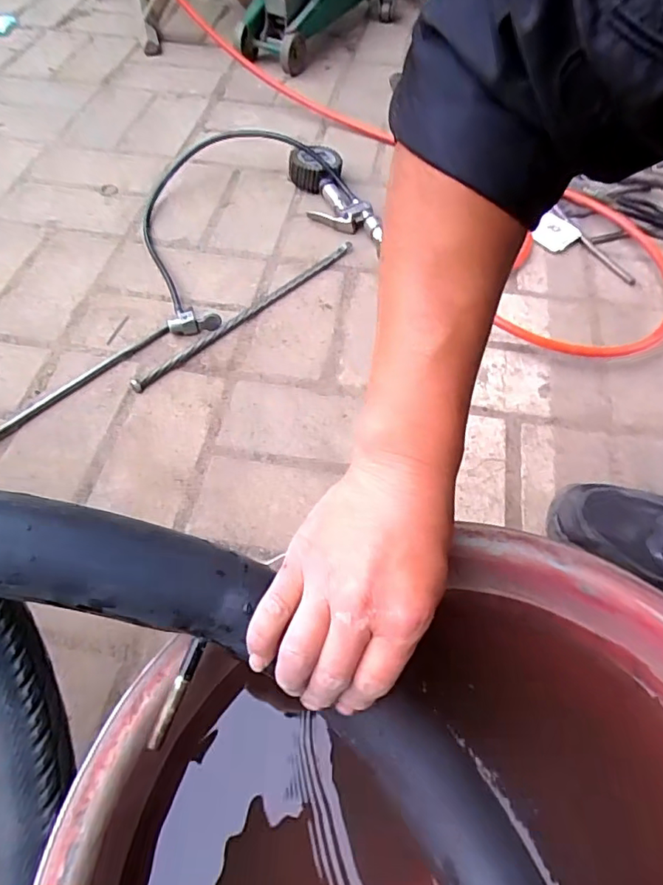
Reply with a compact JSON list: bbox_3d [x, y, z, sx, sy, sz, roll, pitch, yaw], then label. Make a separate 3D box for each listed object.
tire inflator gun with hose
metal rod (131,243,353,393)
[{"bbox_3d":[-0.101,-0.318,0.742,0.301,0.053,0.386,-14,57,-11],"label":"tire inflator gun with hose"},{"bbox_3d":[-0.094,-0.158,0.657,0.017,0.010,0.336,38,63,22],"label":"metal rod"}]

